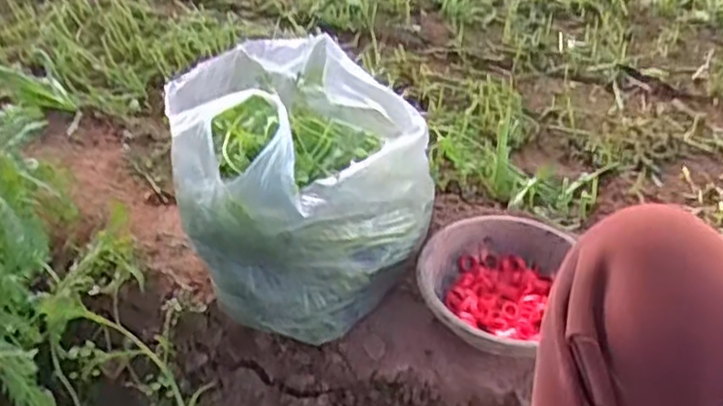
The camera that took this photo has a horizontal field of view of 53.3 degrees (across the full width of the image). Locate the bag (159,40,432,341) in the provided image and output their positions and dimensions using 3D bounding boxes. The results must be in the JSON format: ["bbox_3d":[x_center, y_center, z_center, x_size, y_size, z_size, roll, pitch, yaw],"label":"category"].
[{"bbox_3d":[-0.063,-0.025,0.835,0.272,0.239,0.294,-11,42,-10],"label":"bag"}]

